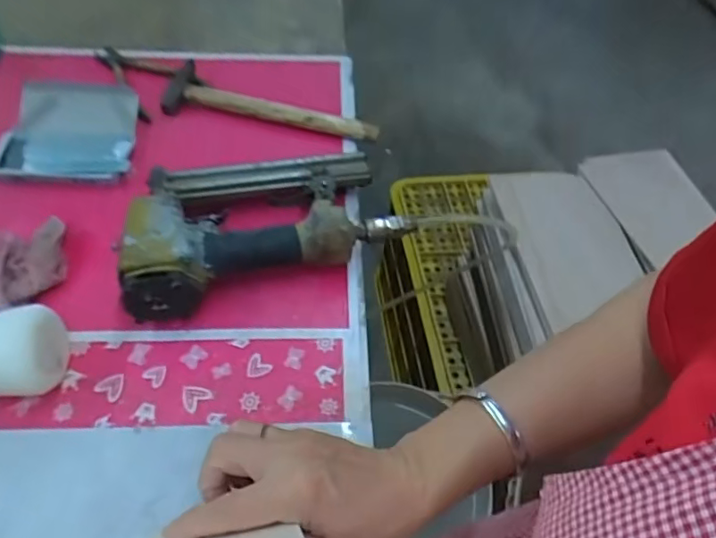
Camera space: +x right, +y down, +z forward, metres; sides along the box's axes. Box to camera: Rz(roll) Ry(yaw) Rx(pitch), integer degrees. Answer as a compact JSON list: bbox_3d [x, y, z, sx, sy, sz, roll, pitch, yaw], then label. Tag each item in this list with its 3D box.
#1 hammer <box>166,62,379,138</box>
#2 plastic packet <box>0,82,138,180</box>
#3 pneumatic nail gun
[{"bbox_3d":[-0.099,-0.193,0.651,0.251,0.034,0.085,13,51,5],"label":"hammer"},{"bbox_3d":[-0.303,-0.150,0.594,0.128,0.025,0.128,-1,51,-6],"label":"plastic packet"},{"bbox_3d":[-0.092,-0.047,0.515,0.241,0.059,0.147,-15,54,-16],"label":"pneumatic nail gun"}]

